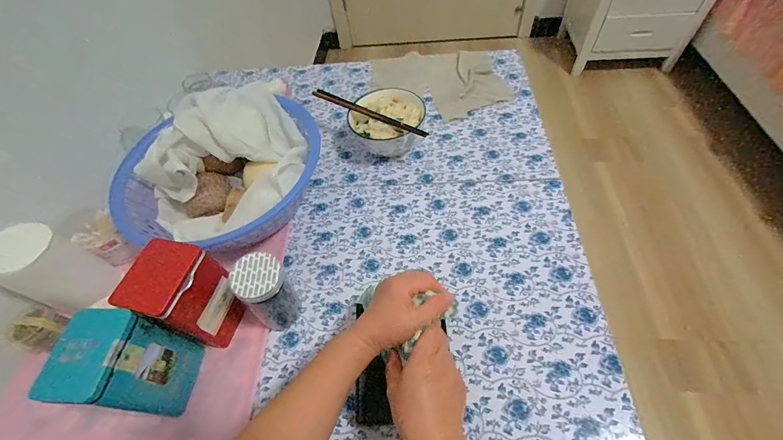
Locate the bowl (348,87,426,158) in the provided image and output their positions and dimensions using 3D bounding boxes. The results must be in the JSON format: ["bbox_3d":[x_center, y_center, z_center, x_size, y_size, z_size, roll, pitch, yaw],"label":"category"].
[{"bbox_3d":[-0.007,-0.167,0.626,0.130,0.081,0.145,3,57,8],"label":"bowl"}]

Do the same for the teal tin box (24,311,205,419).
[{"bbox_3d":[-0.284,0.163,0.375,0.064,0.142,0.083,-1,56,5],"label":"teal tin box"}]

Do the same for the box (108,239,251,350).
[{"bbox_3d":[-0.246,0.093,0.416,0.075,0.133,0.080,12,58,13],"label":"box"}]

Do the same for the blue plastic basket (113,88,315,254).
[{"bbox_3d":[-0.250,-0.081,0.536,0.274,0.124,0.285,14,58,15],"label":"blue plastic basket"}]

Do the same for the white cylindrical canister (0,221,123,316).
[{"bbox_3d":[-0.465,0.065,0.461,0.085,0.121,0.079,18,60,17],"label":"white cylindrical canister"}]

